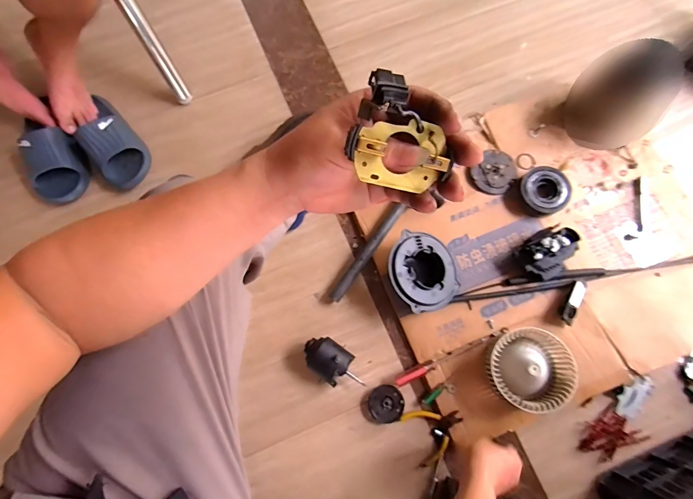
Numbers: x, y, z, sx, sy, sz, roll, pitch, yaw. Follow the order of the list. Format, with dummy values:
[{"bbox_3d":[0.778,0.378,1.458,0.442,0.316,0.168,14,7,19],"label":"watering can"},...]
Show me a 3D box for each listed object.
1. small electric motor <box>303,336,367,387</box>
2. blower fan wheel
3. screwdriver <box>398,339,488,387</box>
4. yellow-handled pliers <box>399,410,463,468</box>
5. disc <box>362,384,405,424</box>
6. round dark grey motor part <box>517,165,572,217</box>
[{"bbox_3d":[-0.023,0.226,0.721,0.134,0.076,0.071,33,80,9],"label":"small electric motor"},{"bbox_3d":[0.338,0.224,0.688,0.137,0.079,0.136,-1,76,2],"label":"blower fan wheel"},{"bbox_3d":[0.191,0.222,0.717,0.201,0.019,0.016,-22,76,-5],"label":"screwdriver"},{"bbox_3d":[0.172,0.350,0.703,0.106,0.014,0.099,-23,77,-3],"label":"yellow-handled pliers"},{"bbox_3d":[0.075,0.308,0.718,0.069,0.016,0.077,37,81,10],"label":"disc"},{"bbox_3d":[0.429,-0.126,0.787,0.097,0.043,0.099,-1,76,2],"label":"round dark grey motor part"}]

